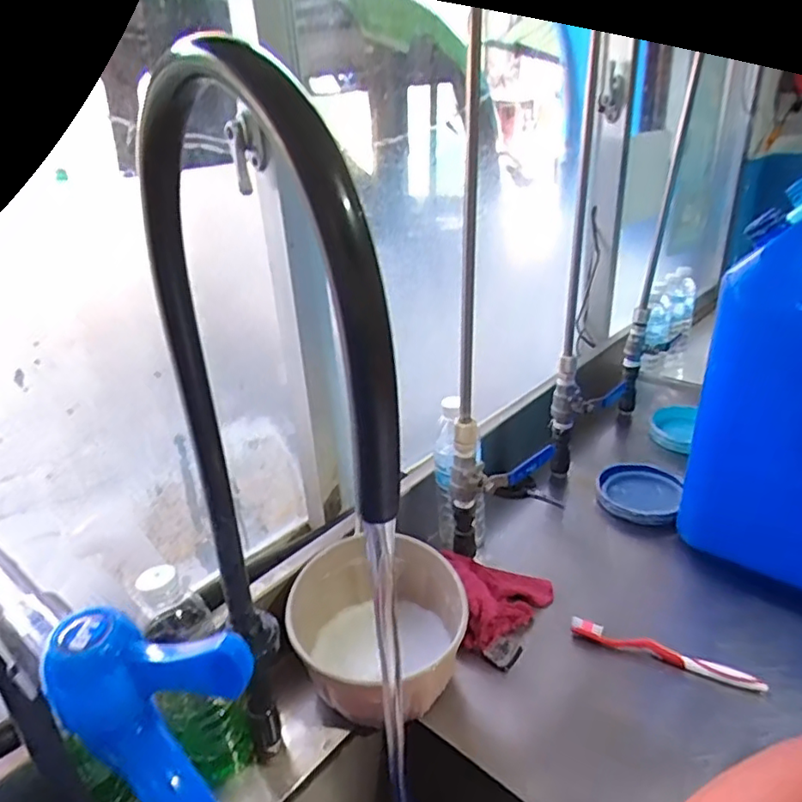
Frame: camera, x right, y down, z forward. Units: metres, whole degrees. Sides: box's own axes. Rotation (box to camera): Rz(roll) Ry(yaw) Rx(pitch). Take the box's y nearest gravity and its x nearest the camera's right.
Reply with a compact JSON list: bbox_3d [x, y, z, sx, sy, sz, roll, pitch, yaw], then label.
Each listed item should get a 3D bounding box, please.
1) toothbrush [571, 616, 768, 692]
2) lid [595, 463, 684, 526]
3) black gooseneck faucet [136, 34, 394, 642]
[{"bbox_3d":[0.274,0.262,0.626,0.185,0.023,0.019,9,30,23],"label":"toothbrush"},{"bbox_3d":[0.336,0.132,0.850,0.110,0.029,0.115,-3,27,2],"label":"lid"},{"bbox_3d":[-0.079,0.026,0.340,0.031,0.387,0.235,-22,31,-33],"label":"black gooseneck faucet"}]

